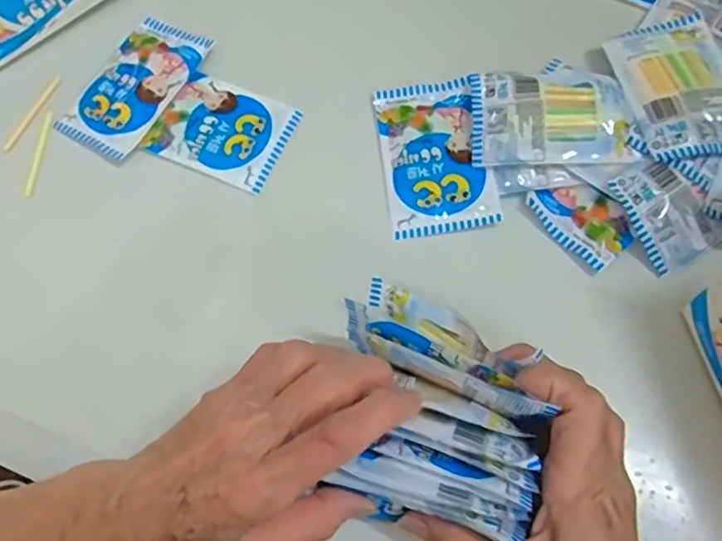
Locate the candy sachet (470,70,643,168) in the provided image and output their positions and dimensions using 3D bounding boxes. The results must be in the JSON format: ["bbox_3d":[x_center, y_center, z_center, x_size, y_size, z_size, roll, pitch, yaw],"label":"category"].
[{"bbox_3d":[0.116,-0.091,0.394,0.093,0.019,0.059,2,70,3],"label":"candy sachet"}]

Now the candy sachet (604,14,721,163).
[{"bbox_3d":[0.194,-0.112,0.391,0.066,0.017,0.099,-8,70,-1],"label":"candy sachet"}]

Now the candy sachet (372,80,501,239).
[{"bbox_3d":[0.045,-0.072,0.402,0.063,0.010,0.102,-8,70,-1],"label":"candy sachet"}]

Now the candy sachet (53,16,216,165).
[{"bbox_3d":[-0.150,-0.124,0.431,0.062,0.009,0.106,28,73,12],"label":"candy sachet"}]

